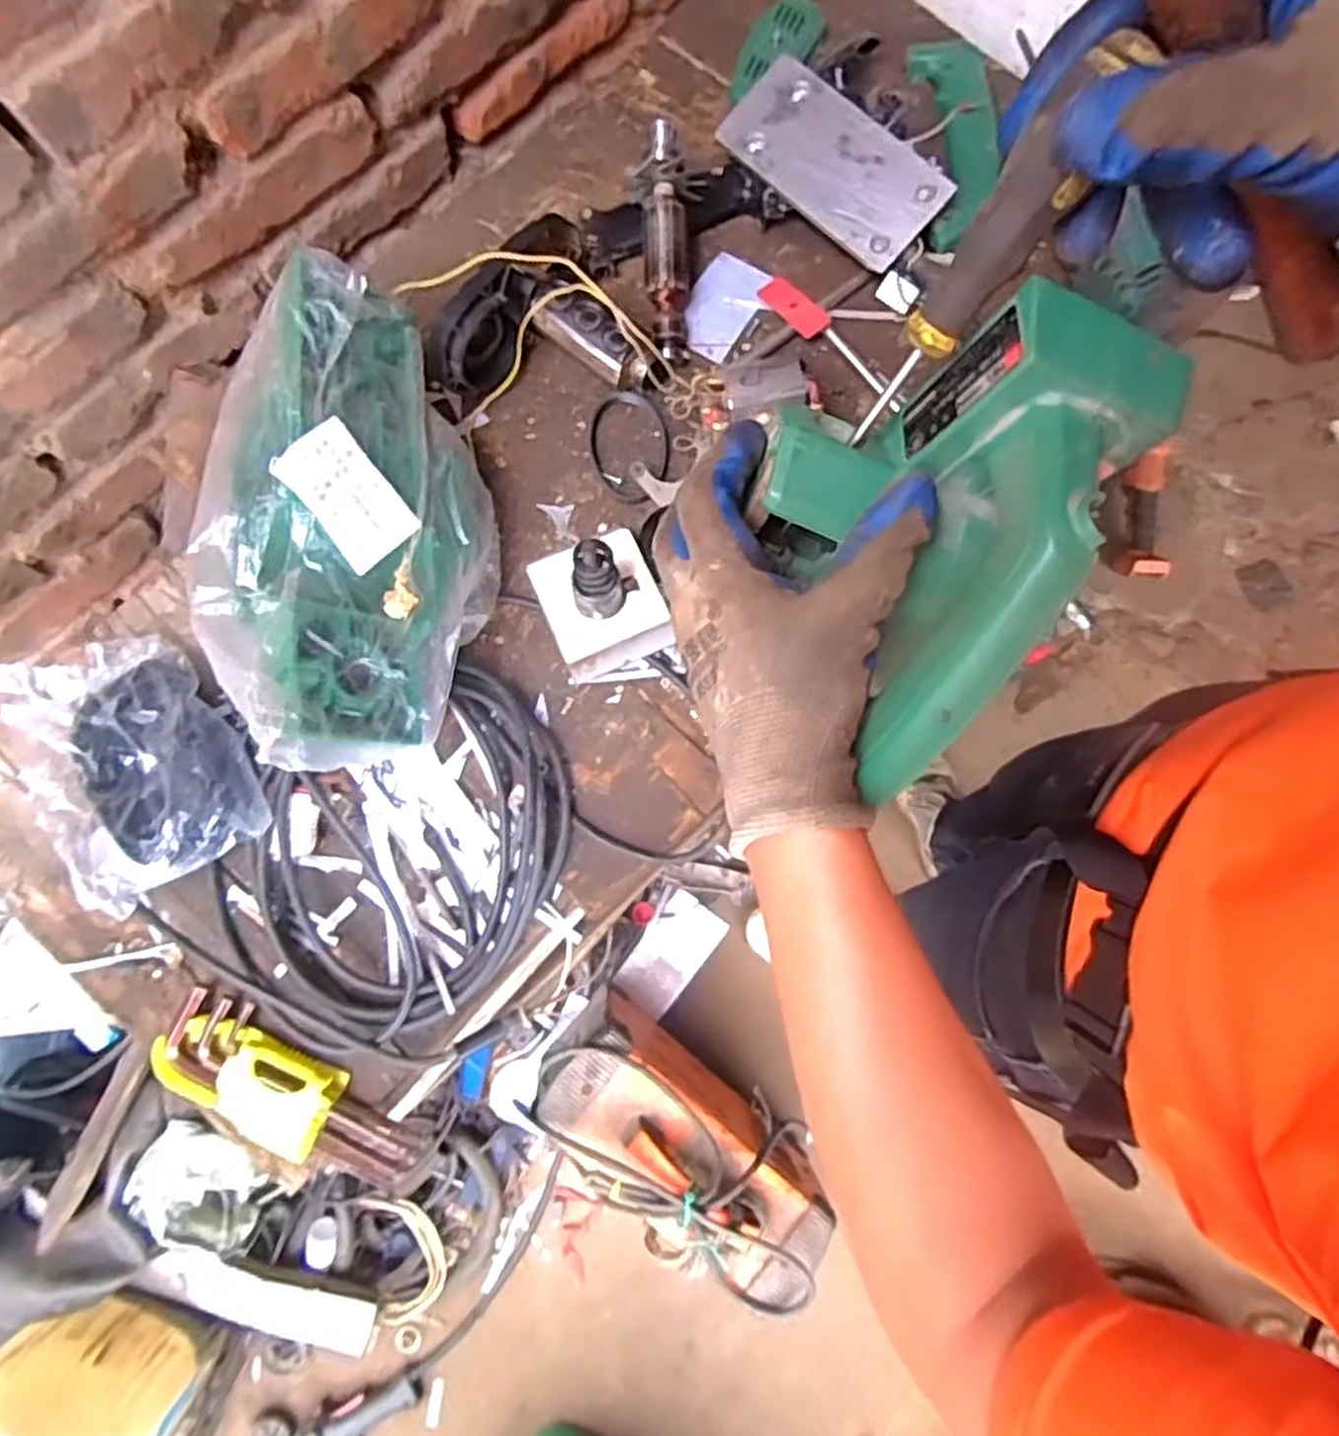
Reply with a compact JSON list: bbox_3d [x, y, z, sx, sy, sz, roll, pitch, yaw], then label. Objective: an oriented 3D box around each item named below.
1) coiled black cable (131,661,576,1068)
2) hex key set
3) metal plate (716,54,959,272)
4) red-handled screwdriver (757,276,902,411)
[{"bbox_3d":[-0.175,0.083,0.498,0.193,0.029,0.248,29,80,6],"label":"coiled black cable"},{"bbox_3d":[-0.236,0.233,0.478,0.167,0.020,0.054,31,80,6],"label":"hex key set"},{"bbox_3d":[0.116,-0.403,0.564,0.172,0.009,0.073,44,100,7],"label":"metal plate"},{"bbox_3d":[0.115,-0.271,0.564,0.020,0.012,0.136,-40,81,-7],"label":"red-handled screwdriver"}]

